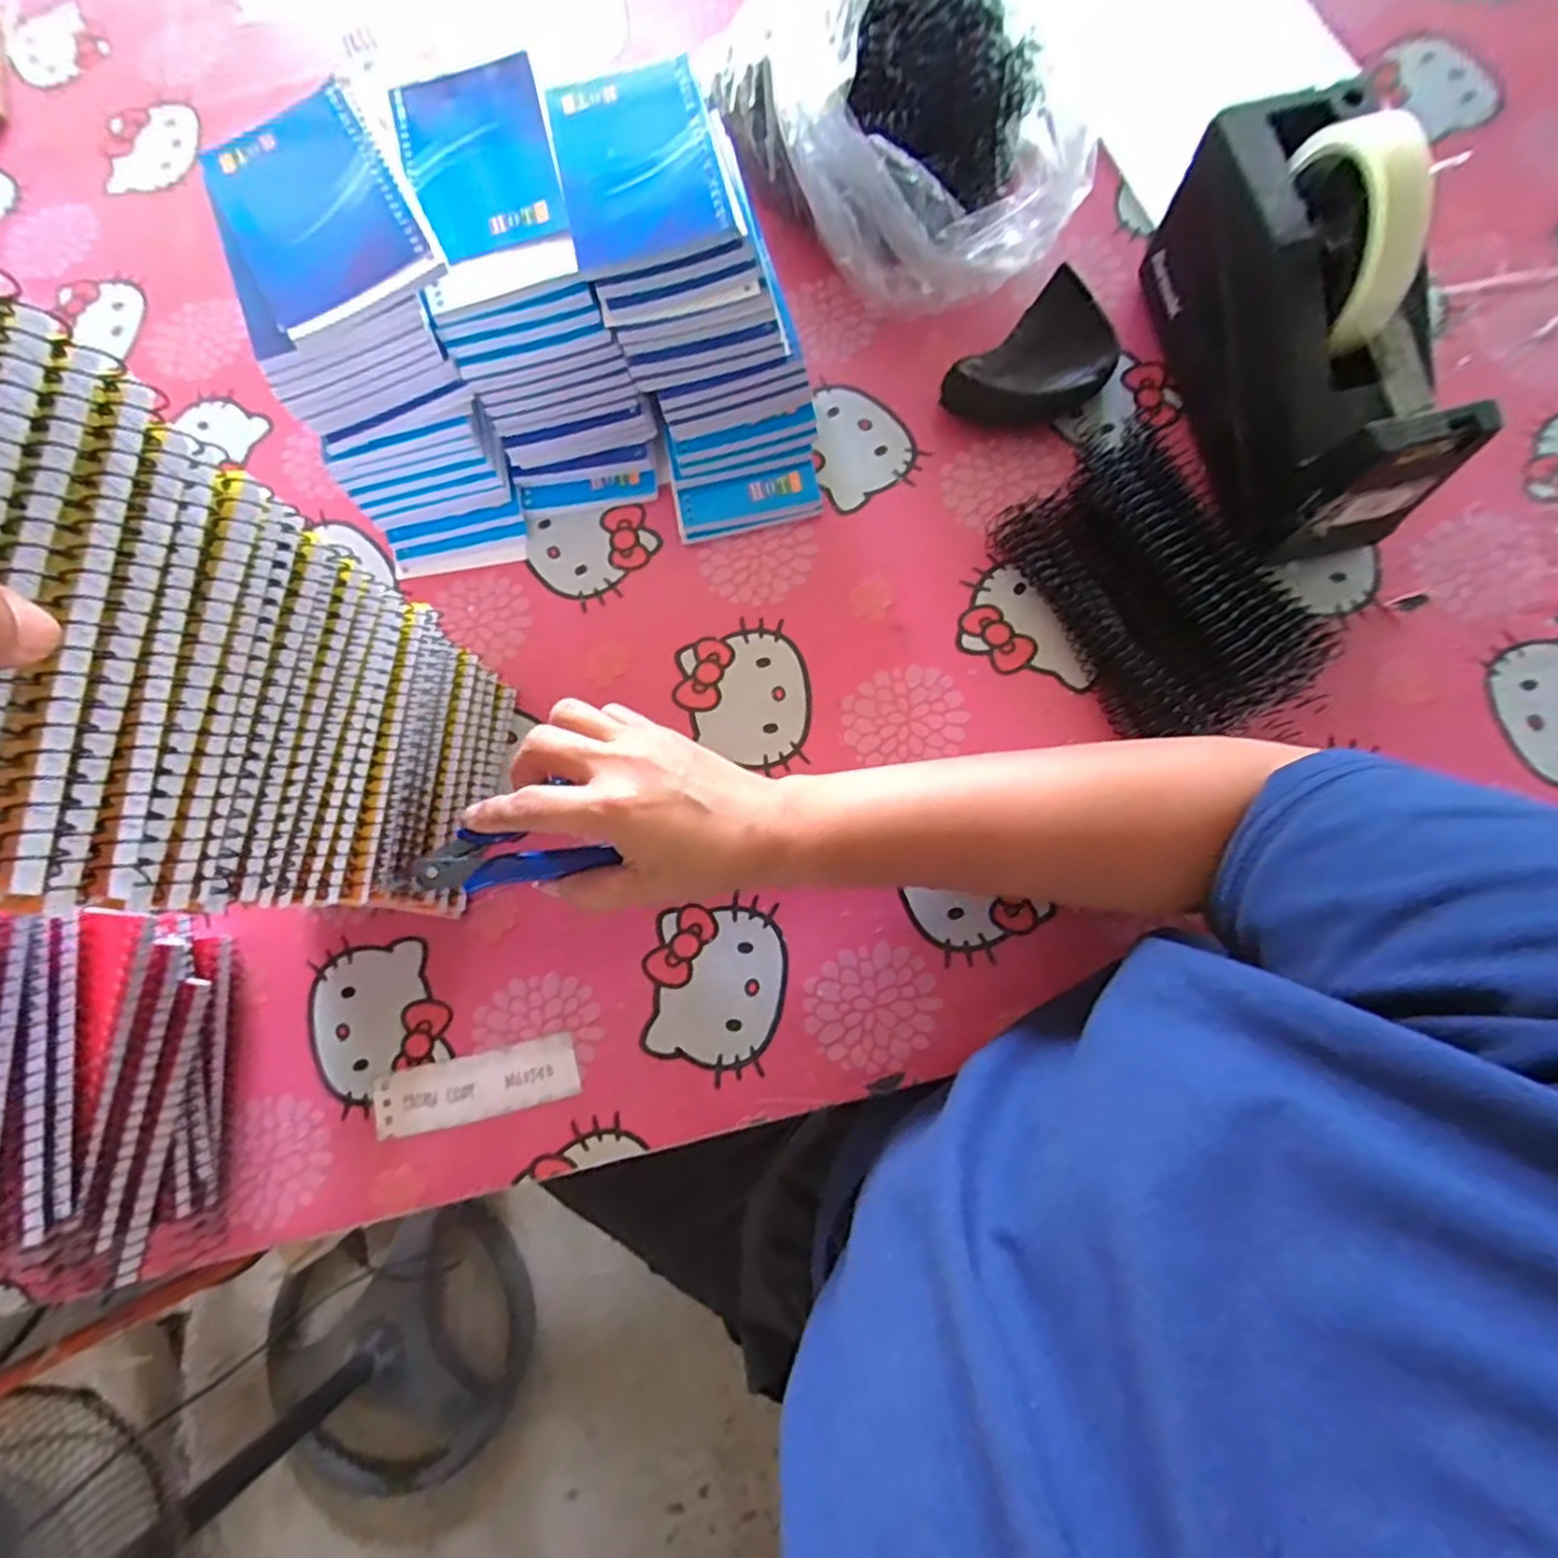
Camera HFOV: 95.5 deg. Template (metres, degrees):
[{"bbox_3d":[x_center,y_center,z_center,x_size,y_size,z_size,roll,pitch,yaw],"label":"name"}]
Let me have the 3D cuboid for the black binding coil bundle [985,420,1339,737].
[{"bbox_3d":[0.202,-0.106,0.374,0.113,0.037,0.168,-31,78,-3],"label":"black binding coil bundle"}]

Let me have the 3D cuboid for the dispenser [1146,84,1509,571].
[{"bbox_3d":[0.260,-0.224,0.354,0.073,0.123,0.203,-12,78,1],"label":"dispenser"}]

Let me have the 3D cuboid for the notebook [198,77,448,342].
[{"bbox_3d":[-0.227,-0.282,0.346,0.083,0.013,0.136,-29,78,-3],"label":"notebook"}]

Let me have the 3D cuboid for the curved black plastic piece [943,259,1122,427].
[{"bbox_3d":[0.149,-0.238,0.409,0.098,0.021,0.063,-41,79,-5],"label":"curved black plastic piece"}]

